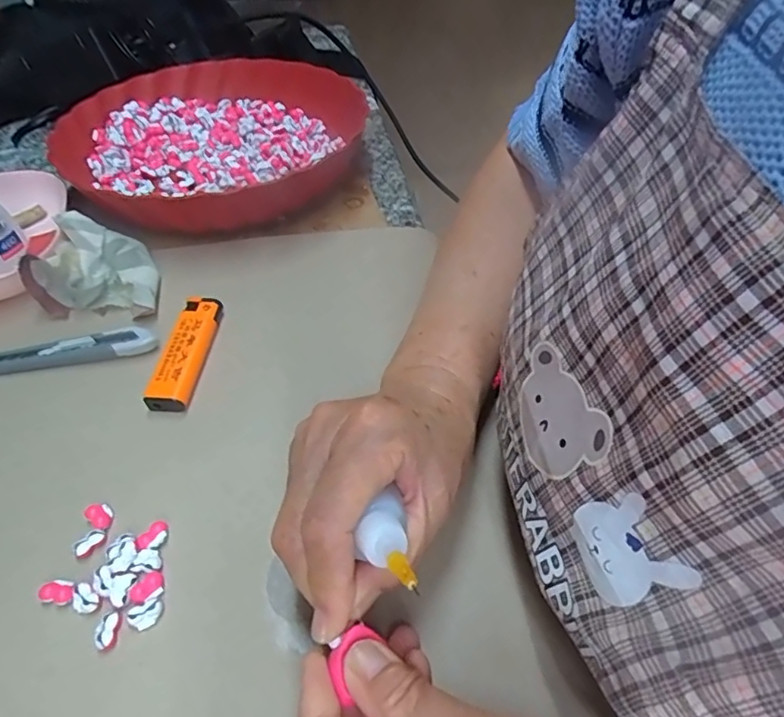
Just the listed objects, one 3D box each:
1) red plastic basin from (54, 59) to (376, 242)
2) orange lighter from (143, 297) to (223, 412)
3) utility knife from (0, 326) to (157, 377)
[{"bbox_3d":[-0.137,-0.179,0.452,0.221,0.052,0.235,-31,56,-23],"label":"red plastic basin"},{"bbox_3d":[-0.123,-0.004,0.332,0.025,0.016,0.079,4,50,4],"label":"orange lighter"},{"bbox_3d":[-0.213,-0.002,0.336,0.134,0.018,0.017,-7,50,-5],"label":"utility knife"}]

